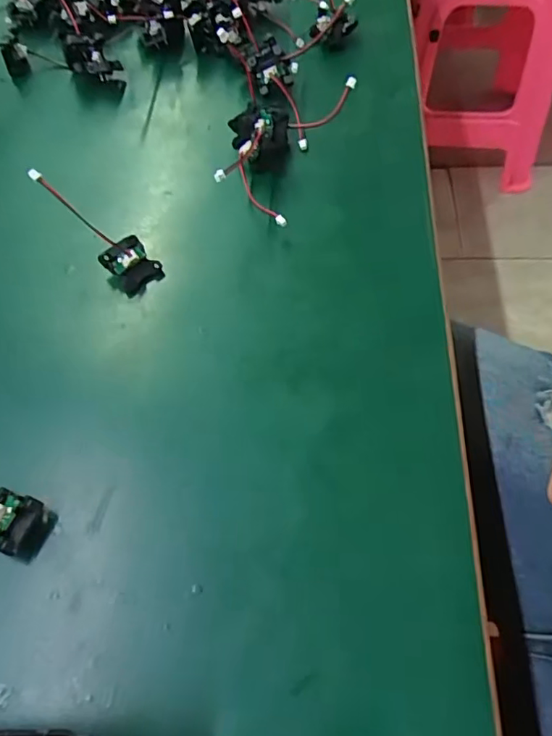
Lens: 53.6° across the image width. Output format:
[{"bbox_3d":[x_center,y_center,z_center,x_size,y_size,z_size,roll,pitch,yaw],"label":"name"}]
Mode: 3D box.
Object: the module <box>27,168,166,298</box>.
[{"bbox_3d":[-0.085,-0.065,0.254,0.072,0.012,0.021,43,66,-10],"label":"module"}]

